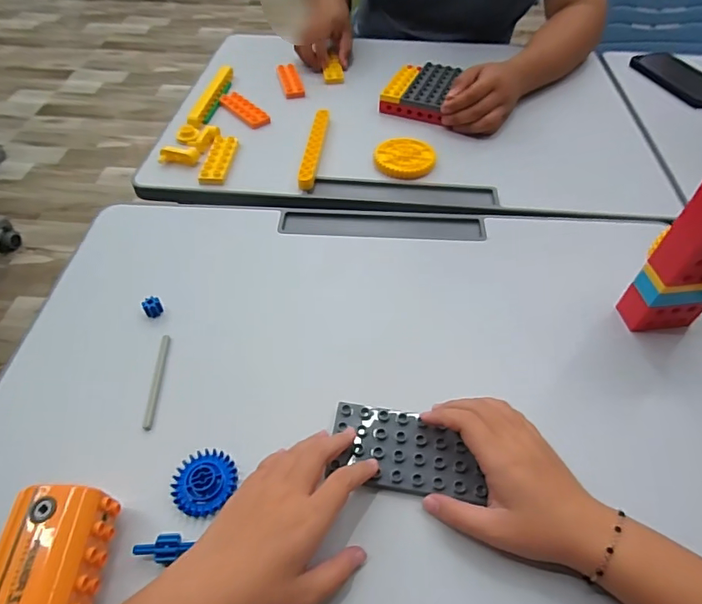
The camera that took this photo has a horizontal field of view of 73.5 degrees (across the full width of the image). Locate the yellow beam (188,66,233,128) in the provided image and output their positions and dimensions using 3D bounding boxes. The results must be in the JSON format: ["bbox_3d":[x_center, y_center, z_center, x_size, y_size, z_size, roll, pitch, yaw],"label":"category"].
[{"bbox_3d":[-0.216,-0.325,0.732,0.020,0.011,0.183,7,52,4],"label":"yellow beam"}]

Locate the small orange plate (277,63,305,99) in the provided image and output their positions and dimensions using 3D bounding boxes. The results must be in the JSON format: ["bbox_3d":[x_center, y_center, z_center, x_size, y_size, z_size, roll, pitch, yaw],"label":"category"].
[{"bbox_3d":[-0.102,-0.372,0.786,0.035,0.013,0.102,-11,53,-10],"label":"small orange plate"}]

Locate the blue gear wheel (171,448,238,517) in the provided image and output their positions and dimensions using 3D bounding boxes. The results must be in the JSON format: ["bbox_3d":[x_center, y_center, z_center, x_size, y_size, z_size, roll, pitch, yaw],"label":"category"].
[{"bbox_3d":[-0.118,0.140,0.370,0.047,0.013,0.049,1,52,-1],"label":"blue gear wheel"}]

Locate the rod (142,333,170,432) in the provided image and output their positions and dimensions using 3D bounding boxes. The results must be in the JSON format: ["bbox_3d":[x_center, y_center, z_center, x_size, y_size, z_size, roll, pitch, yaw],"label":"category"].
[{"bbox_3d":[-0.178,0.071,0.433,0.007,0.006,0.093,-1,52,-2],"label":"rod"}]

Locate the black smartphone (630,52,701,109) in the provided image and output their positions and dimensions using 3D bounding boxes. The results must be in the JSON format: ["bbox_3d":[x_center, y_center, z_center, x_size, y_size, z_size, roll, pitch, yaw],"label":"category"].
[{"bbox_3d":[0.561,-0.380,0.798,0.076,0.019,0.170,-15,54,-12],"label":"black smartphone"}]

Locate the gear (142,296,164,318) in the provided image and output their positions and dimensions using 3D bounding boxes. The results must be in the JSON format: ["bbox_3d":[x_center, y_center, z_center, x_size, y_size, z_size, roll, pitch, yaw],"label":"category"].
[{"bbox_3d":[-0.203,0.005,0.482,0.018,0.016,0.015,-27,57,-21],"label":"gear"}]

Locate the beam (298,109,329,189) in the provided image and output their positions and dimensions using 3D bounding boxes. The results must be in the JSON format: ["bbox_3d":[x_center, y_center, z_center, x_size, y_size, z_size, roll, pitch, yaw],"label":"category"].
[{"bbox_3d":[-0.051,-0.214,0.653,0.021,0.016,0.168,5,52,3],"label":"beam"}]

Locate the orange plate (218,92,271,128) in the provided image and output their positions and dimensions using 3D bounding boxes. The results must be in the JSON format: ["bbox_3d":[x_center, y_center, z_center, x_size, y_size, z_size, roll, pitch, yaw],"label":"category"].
[{"bbox_3d":[-0.164,-0.295,0.718,0.035,0.008,0.106,-32,59,-23],"label":"orange plate"}]

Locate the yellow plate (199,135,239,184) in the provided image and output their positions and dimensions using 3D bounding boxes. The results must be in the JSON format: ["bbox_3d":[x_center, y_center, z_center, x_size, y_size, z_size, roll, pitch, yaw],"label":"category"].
[{"bbox_3d":[-0.178,-0.195,0.635,0.034,0.009,0.102,3,52,1],"label":"yellow plate"}]

